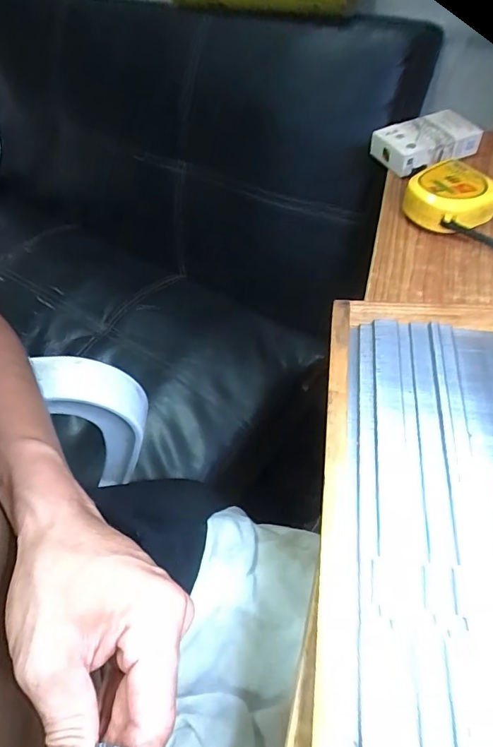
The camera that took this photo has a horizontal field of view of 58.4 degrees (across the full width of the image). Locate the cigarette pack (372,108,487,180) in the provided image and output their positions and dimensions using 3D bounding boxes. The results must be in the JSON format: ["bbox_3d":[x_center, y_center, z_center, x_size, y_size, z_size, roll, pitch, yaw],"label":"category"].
[{"bbox_3d":[0.181,-0.229,0.437,0.096,0.025,0.061,-25,57,-11],"label":"cigarette pack"}]

